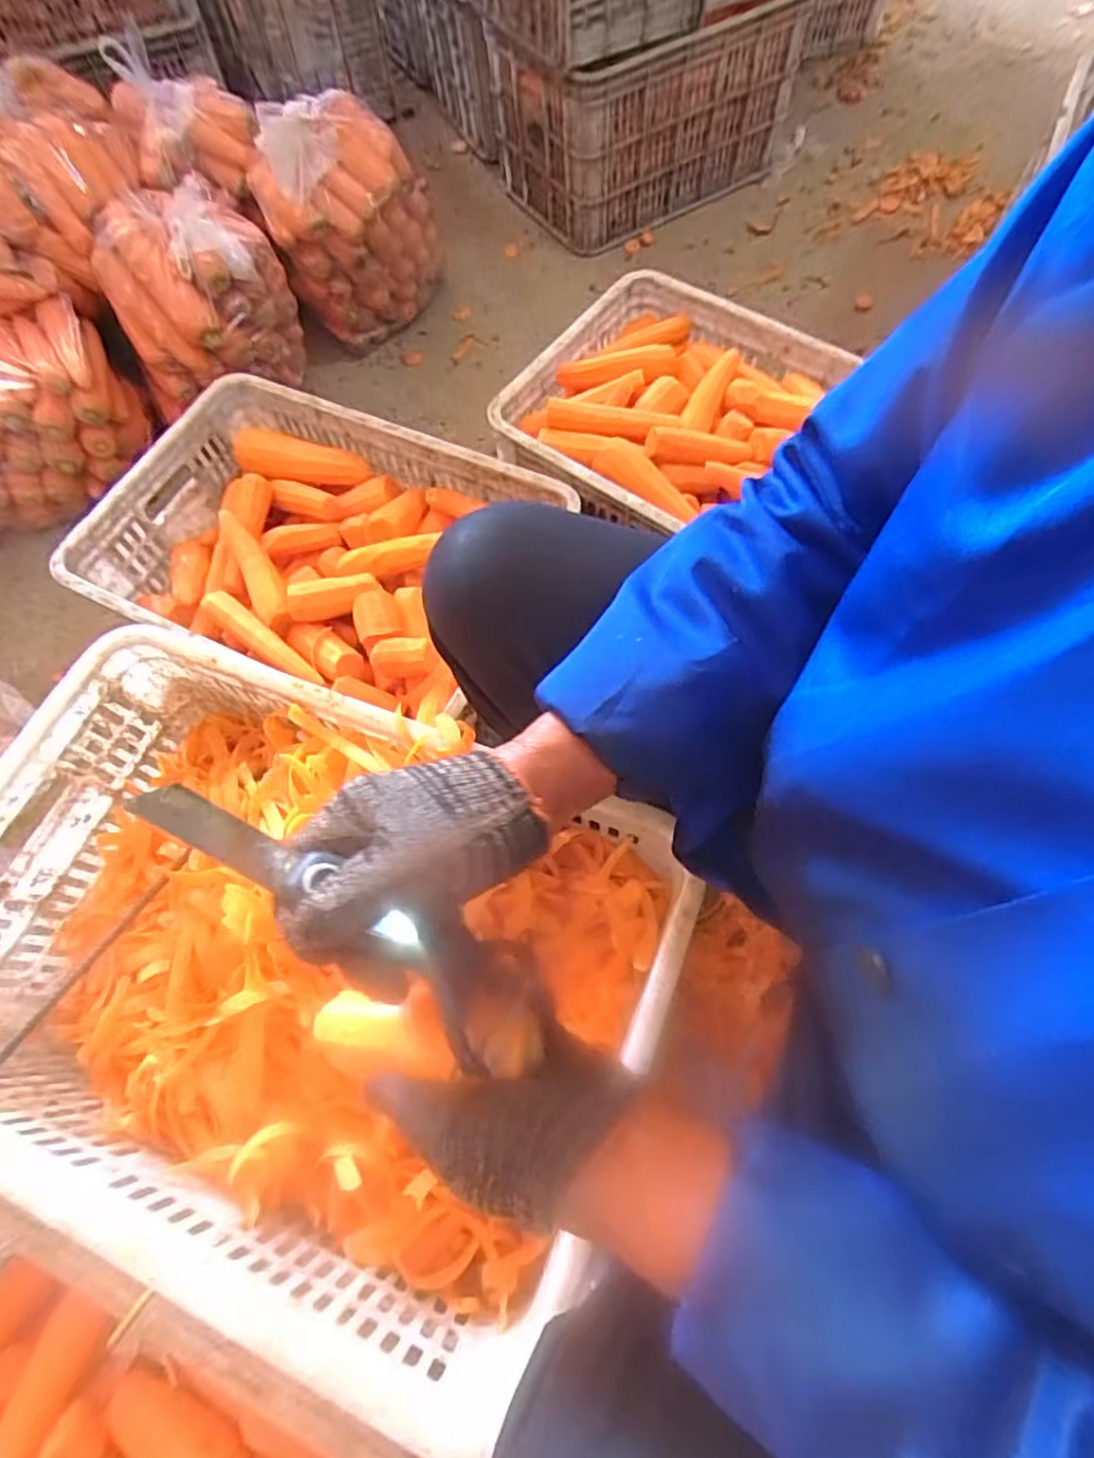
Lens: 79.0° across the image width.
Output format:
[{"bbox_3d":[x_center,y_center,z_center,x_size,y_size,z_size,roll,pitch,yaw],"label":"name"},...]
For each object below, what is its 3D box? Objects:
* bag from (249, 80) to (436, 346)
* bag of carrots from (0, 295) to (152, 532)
[{"bbox_3d":[-0.323,-0.838,1.116,0.264,0.295,0.215,-12,67,-2],"label":"bag"},{"bbox_3d":[-0.827,-0.484,1.044,0.336,0.186,0.217,-28,68,-9],"label":"bag of carrots"}]

